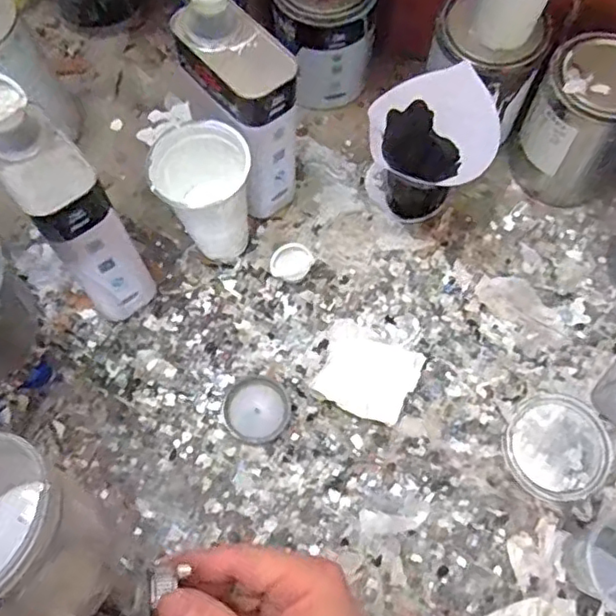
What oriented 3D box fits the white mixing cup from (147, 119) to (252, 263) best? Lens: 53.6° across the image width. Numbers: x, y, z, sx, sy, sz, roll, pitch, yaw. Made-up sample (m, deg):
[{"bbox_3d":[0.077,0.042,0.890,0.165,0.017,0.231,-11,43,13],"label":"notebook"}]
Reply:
[{"bbox_3d":[-0.092,-0.099,0.575,0.081,0.144,0.077,-31,72,-11],"label":"white mixing cup"}]

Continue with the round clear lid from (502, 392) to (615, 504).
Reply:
[{"bbox_3d":[0.227,0.126,0.554,0.091,0.005,0.097,31,72,11],"label":"round clear lid"}]

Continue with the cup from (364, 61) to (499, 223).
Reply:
[{"bbox_3d":[0.115,-0.153,0.597,0.109,0.130,0.087,13,70,5],"label":"cup"}]

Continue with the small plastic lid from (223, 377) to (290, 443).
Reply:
[{"bbox_3d":[-0.047,0.094,0.561,0.058,0.006,0.059,0,69,0],"label":"small plastic lid"}]

